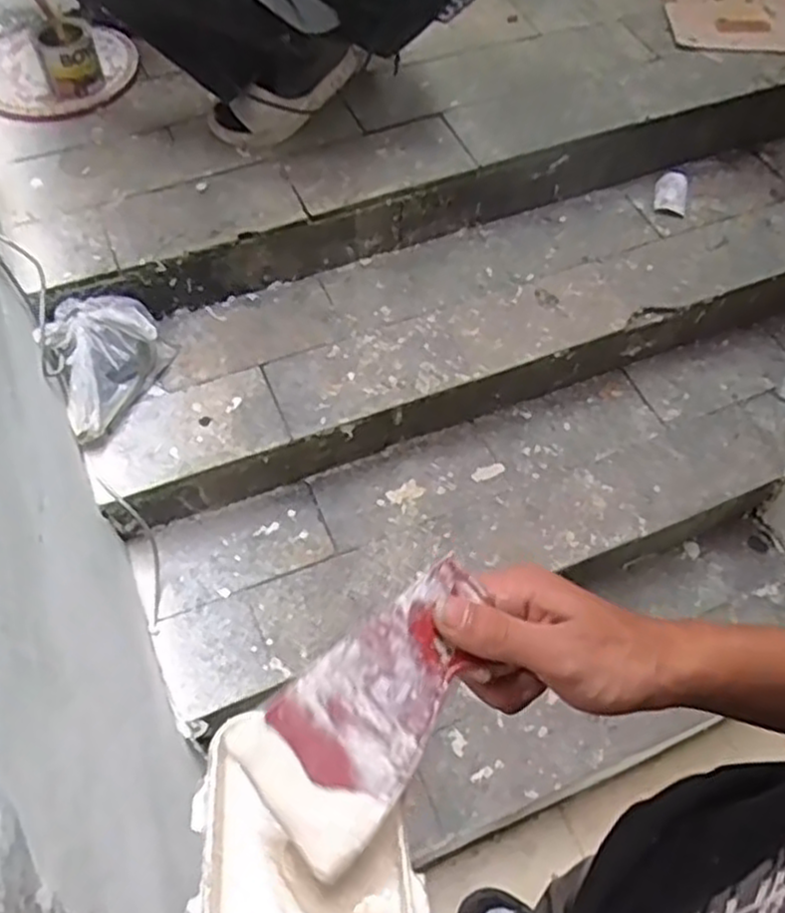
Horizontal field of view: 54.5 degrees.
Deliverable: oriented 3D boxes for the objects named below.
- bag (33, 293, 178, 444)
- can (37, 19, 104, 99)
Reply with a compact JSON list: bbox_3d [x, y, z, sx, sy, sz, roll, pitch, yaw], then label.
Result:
[{"bbox_3d":[-0.409,-0.143,1.119,0.179,0.113,0.189,-26,60,-17],"label":"bag"},{"bbox_3d":[-0.541,-0.659,1.278,0.082,0.101,0.082,0,56,0],"label":"can"}]

